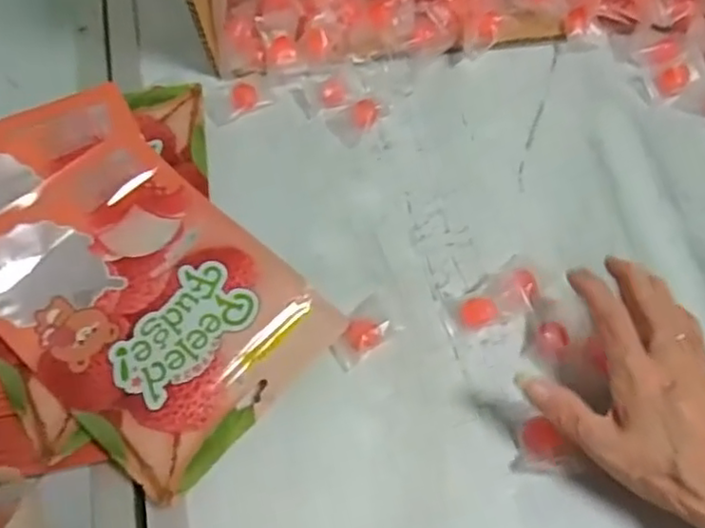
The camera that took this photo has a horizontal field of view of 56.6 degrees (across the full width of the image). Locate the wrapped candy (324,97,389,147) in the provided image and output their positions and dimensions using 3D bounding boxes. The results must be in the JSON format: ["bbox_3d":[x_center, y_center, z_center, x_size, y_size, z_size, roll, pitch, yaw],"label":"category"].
[{"bbox_3d":[0.003,-0.117,0.511,0.045,0.012,0.033,-37,66,-16],"label":"wrapped candy"}]

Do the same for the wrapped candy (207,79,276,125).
[{"bbox_3d":[-0.089,-0.133,0.524,0.057,0.009,0.034,-19,63,-8],"label":"wrapped candy"}]

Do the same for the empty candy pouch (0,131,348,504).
[{"bbox_3d":[-0.134,0.025,0.420,0.210,0.044,0.159,38,70,20],"label":"empty candy pouch"}]

